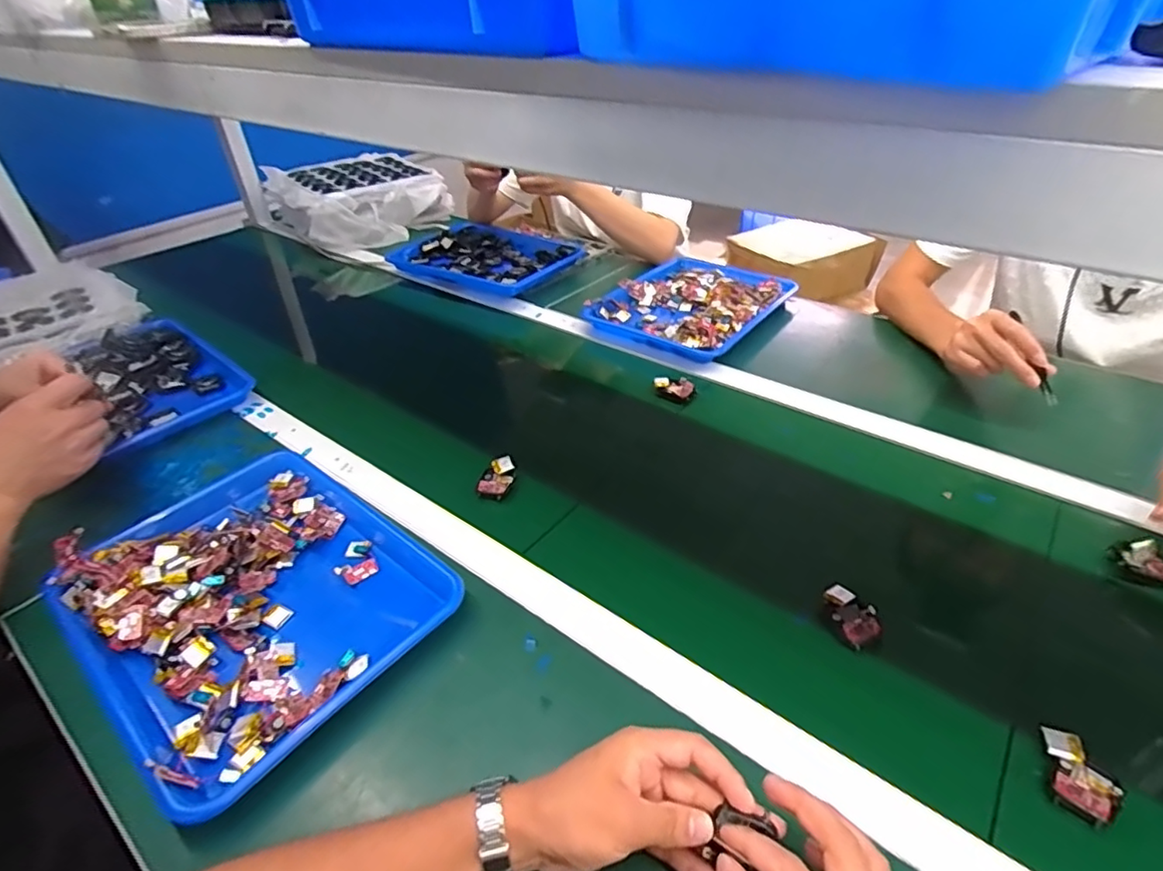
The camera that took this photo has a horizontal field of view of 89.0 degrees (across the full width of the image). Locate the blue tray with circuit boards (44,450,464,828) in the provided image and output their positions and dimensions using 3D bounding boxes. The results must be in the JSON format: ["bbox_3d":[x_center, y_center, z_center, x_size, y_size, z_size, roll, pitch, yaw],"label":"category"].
[{"bbox_3d":[-0.298,0.143,0.543,0.327,0.045,0.261,25,45,32],"label":"blue tray with circuit boards"}]

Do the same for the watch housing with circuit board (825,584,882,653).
[{"bbox_3d":[0.234,0.156,0.514,0.035,0.015,0.056,-16,39,-17],"label":"watch housing with circuit board"}]

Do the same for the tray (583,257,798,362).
[{"bbox_3d":[0.191,-0.226,0.990,0.242,0.031,0.312,23,44,30],"label":"tray"}]

